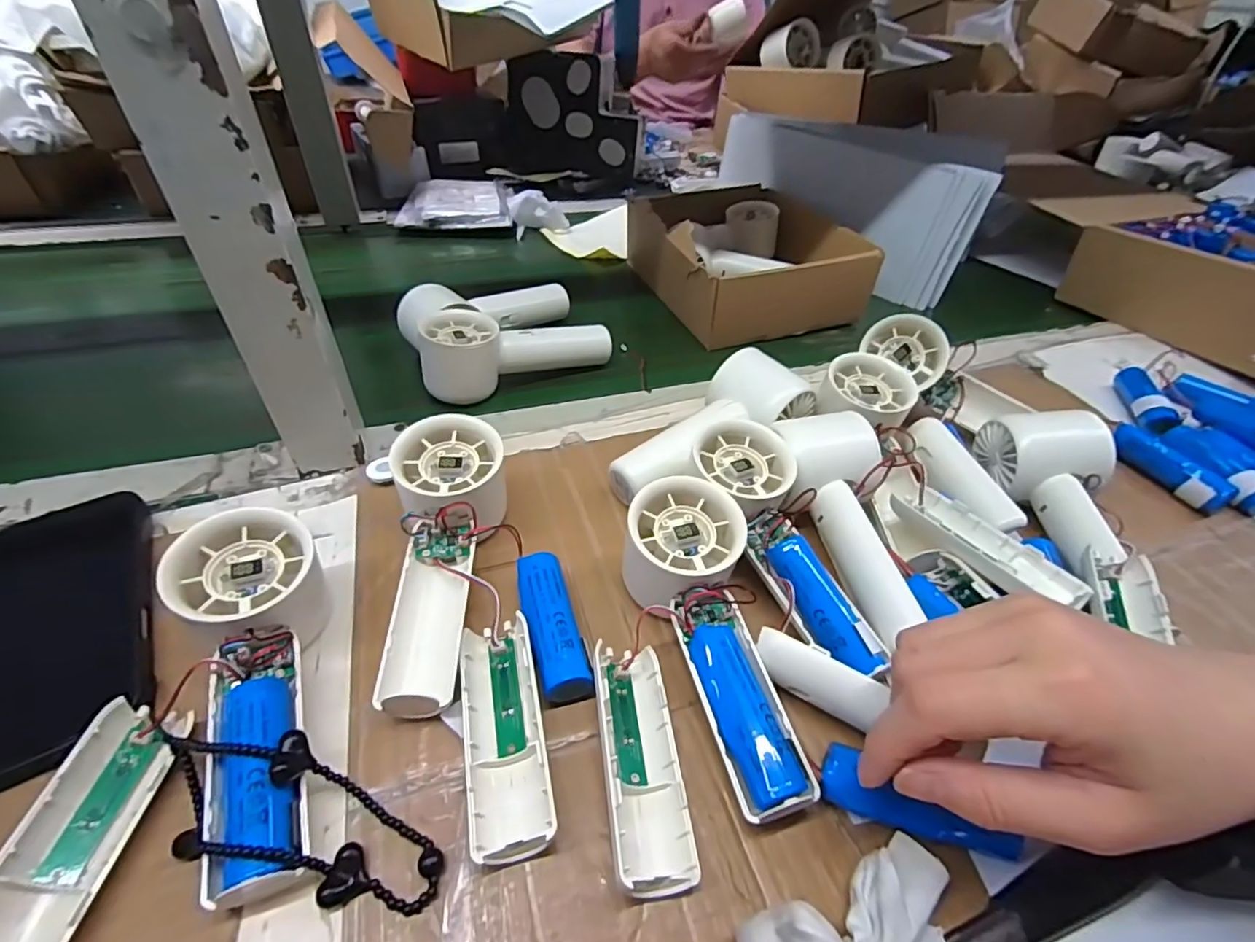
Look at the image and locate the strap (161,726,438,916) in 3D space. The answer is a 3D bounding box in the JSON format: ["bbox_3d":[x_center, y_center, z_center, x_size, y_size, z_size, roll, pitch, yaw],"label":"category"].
[{"bbox_3d":[-0.128,0.127,0.213,0.123,0.027,0.044,11,43,8],"label":"strap"}]

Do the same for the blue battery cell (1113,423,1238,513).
[{"bbox_3d":[0.369,-0.004,0.385,0.018,0.022,0.073,-18,47,-22],"label":"blue battery cell"}]

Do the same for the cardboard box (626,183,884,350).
[{"bbox_3d":[0.123,-0.227,0.586,0.198,0.064,0.218,-13,45,-18],"label":"cardboard box"}]

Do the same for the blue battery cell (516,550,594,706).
[{"bbox_3d":[-0.037,0.076,0.277,0.023,0.023,0.078,-11,44,-15],"label":"blue battery cell"}]

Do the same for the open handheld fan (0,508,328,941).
[{"bbox_3d":[-0.177,0.094,0.225,0.102,0.054,0.152,-7,45,-12],"label":"open handheld fan"}]

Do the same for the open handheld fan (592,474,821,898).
[{"bbox_3d":[0.026,0.082,0.254,0.082,0.051,0.162,-4,44,-9],"label":"open handheld fan"}]

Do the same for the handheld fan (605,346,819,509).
[{"bbox_3d":[0.053,-0.022,0.367,0.148,0.051,0.061,-29,53,-30],"label":"handheld fan"}]

